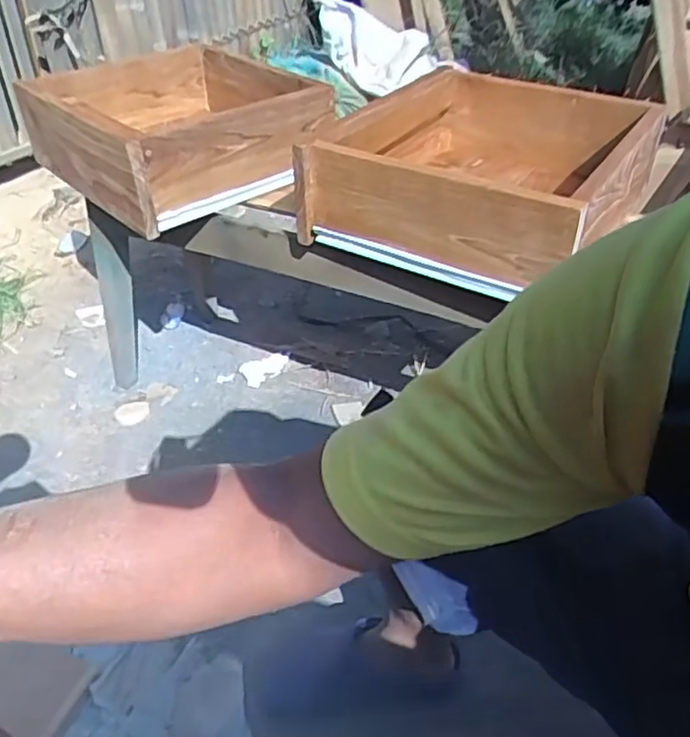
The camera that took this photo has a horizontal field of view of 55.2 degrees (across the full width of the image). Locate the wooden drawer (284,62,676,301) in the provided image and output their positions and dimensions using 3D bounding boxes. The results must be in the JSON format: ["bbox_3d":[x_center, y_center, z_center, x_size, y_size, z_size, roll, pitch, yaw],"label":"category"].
[{"bbox_3d":[0.195,-0.273,0.901,0.356,0.140,0.378,21,45,26],"label":"wooden drawer"}]

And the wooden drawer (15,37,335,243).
[{"bbox_3d":[-0.281,-0.402,1.088,0.370,0.131,0.438,-27,45,-26],"label":"wooden drawer"}]

